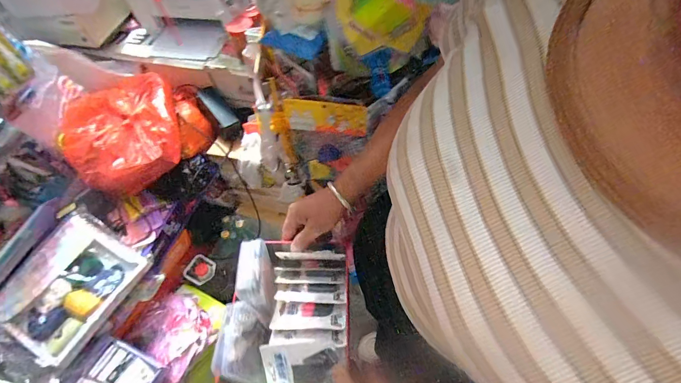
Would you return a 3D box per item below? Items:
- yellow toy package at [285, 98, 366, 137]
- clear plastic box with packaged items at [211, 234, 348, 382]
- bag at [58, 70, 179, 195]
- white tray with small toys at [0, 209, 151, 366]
[{"bbox_3d":[-0.031,-0.136,0.597,0.153,0.064,0.019,10,58,9],"label":"yellow toy package"},{"bbox_3d":[-0.067,0.157,0.431,0.150,0.067,0.195,0,57,3],"label":"clear plastic box with packaged items"},{"bbox_3d":[-0.623,-0.174,0.994,0.319,0.191,0.293,-11,58,-4],"label":"bag"},{"bbox_3d":[-0.724,0.238,0.879,0.265,0.082,0.310,25,62,17],"label":"white tray with small toys"}]

